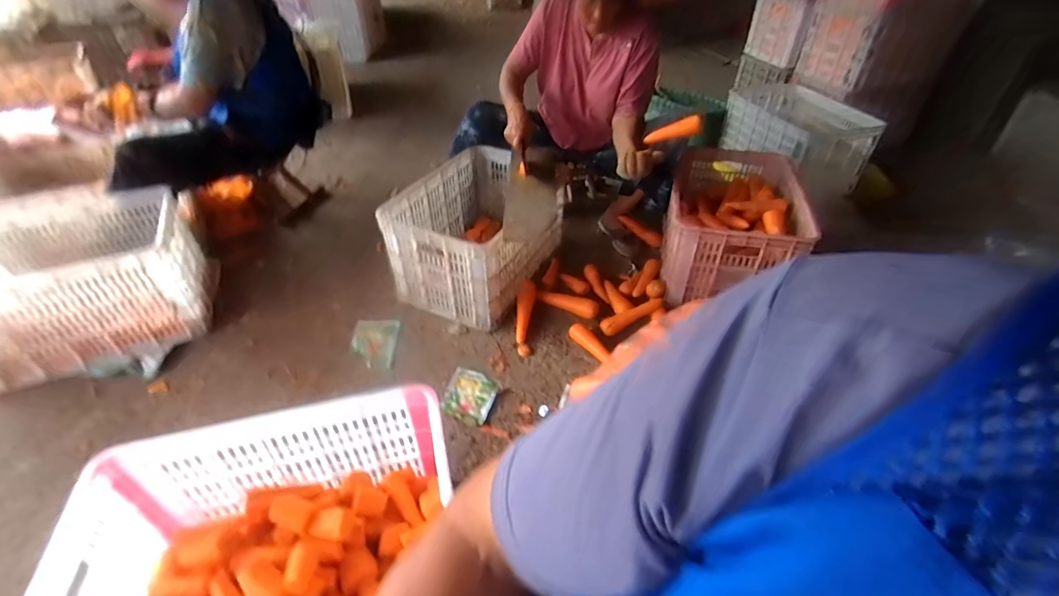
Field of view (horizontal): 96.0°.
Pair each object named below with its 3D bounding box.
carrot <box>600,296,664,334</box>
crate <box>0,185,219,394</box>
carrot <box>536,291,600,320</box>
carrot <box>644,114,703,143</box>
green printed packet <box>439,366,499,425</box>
[{"bbox_3d":[0.285,0.047,1.325,0.188,0.034,0.045,-26,45,-7],"label":"carrot"},{"bbox_3d":[-1.173,-0.034,1.251,0.525,0.288,0.429,-19,44,-21],"label":"crate"},{"bbox_3d":[0.108,0.015,1.355,0.175,0.052,0.051,17,41,0],"label":"carrot"},{"bbox_3d":[0.386,-0.445,1.281,0.161,0.046,0.042,-6,32,36],"label":"carrot"},{"bbox_3d":[-0.145,0.234,1.161,0.124,0.017,0.140,14,42,15],"label":"green printed packet"}]

